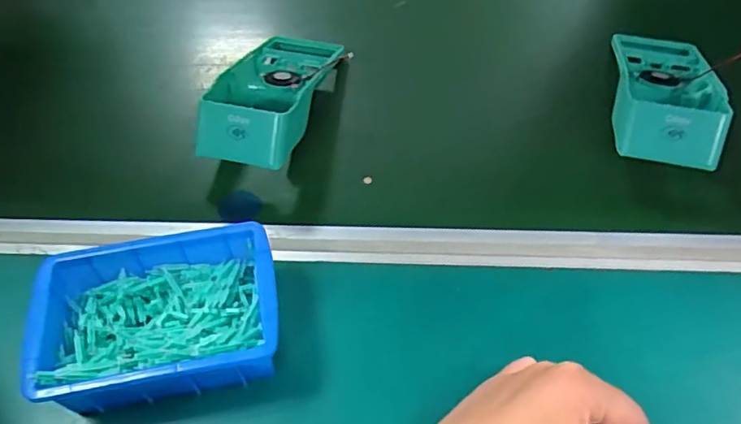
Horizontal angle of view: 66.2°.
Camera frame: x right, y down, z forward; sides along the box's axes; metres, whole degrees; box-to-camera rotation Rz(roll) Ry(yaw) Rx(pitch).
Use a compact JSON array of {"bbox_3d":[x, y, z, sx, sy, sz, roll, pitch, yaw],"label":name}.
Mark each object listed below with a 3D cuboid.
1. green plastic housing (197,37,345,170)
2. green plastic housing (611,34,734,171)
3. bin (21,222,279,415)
[{"bbox_3d":[-0.088,-0.111,0.511,0.085,0.057,0.179,13,54,11],"label":"green plastic housing"},{"bbox_3d":[0.266,-0.113,0.509,0.095,0.049,0.189,14,54,12],"label":"green plastic housing"},{"bbox_3d":[-0.133,0.068,0.368,0.143,0.055,0.095,-9,53,-5],"label":"bin"}]

